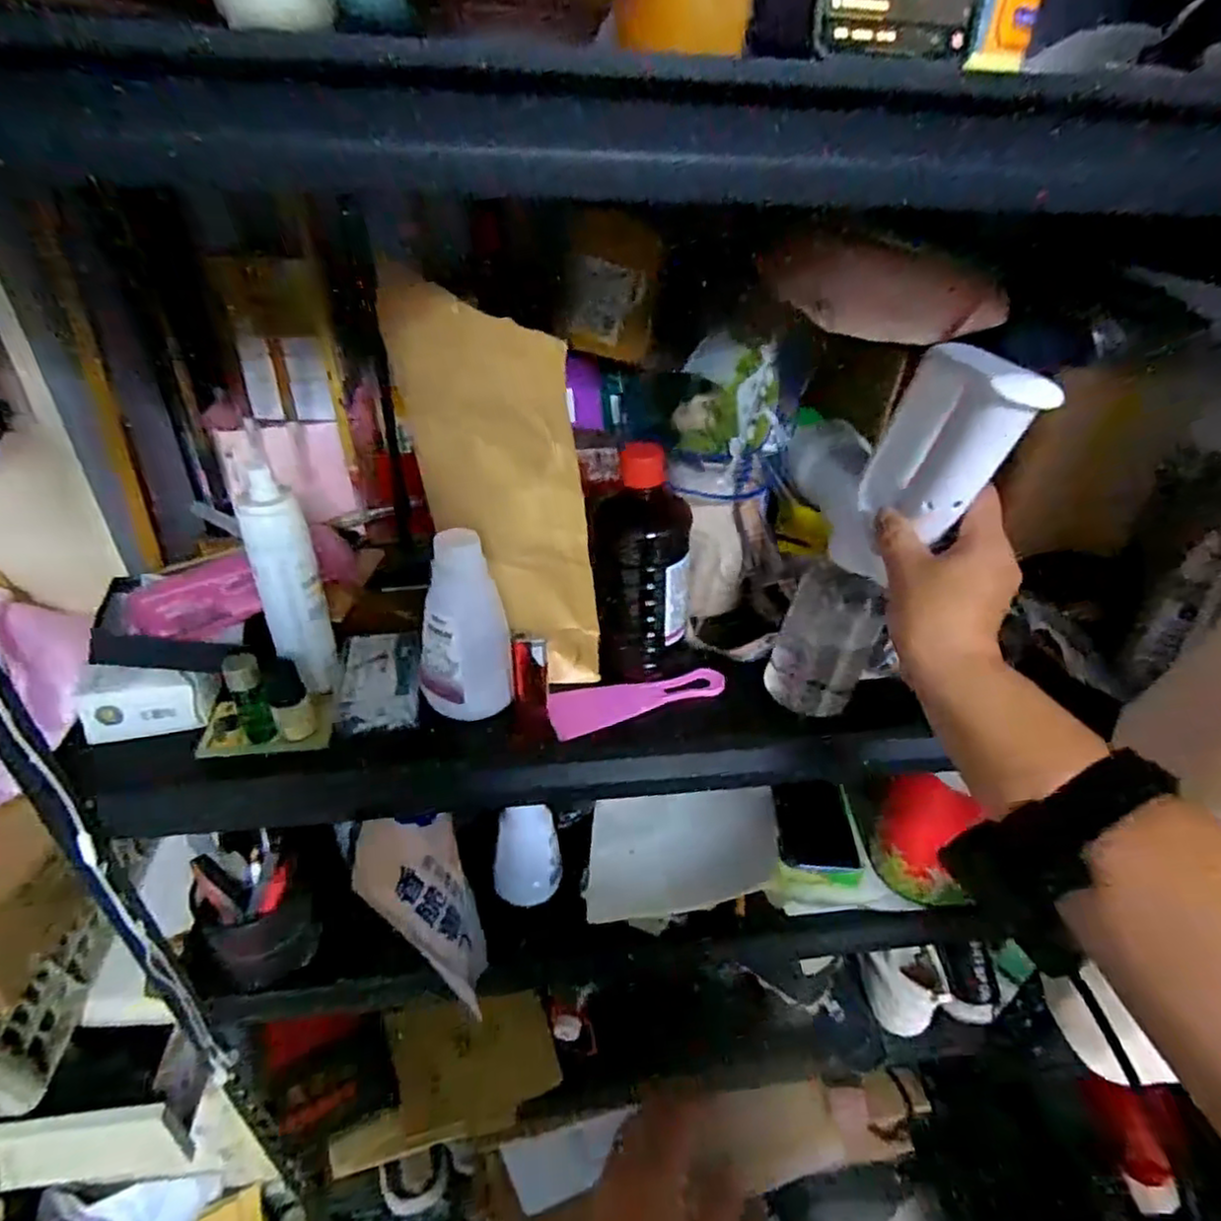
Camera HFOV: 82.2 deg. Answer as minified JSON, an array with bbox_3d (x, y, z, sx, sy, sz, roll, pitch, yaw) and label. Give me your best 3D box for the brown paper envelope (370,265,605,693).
[{"bbox_3d":[-0.080,-0.071,0.473,0.146,0.271,0.032,25,49,24],"label":"brown paper envelope"}]

